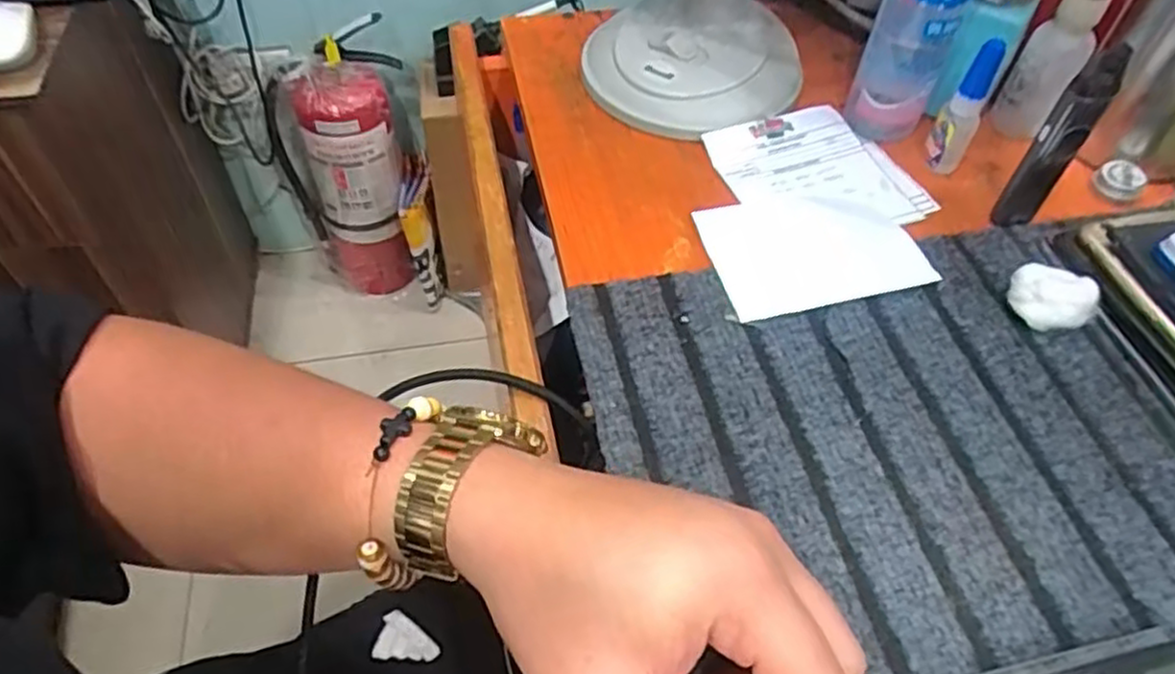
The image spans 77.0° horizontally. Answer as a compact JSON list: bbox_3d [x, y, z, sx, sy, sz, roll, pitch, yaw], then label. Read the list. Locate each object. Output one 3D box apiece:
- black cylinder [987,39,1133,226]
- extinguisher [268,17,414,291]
[{"bbox_3d":[0.257,-0.105,0.406,0.022,0.110,0.022,35,58,22],"label":"black cylinder"},{"bbox_3d":[-0.404,-0.280,1.250,0.196,0.453,0.158,-19,55,-17],"label":"extinguisher"}]

